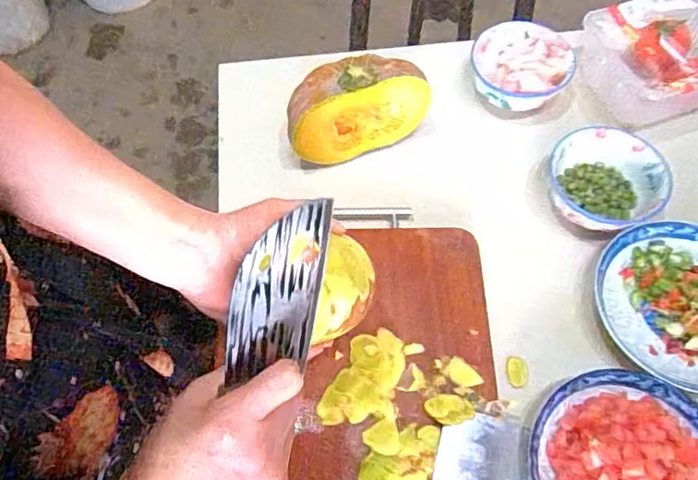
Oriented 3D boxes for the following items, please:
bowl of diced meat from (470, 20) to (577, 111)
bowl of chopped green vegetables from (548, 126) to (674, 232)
[{"bbox_3d":[0.214,-0.212,0.688,0.118,0.066,0.114,0,62,0],"label":"bowl of diced meat"},{"bbox_3d":[0.287,-0.060,0.611,0.123,0.062,0.120,0,62,0],"label":"bowl of chopped green vegetables"}]

